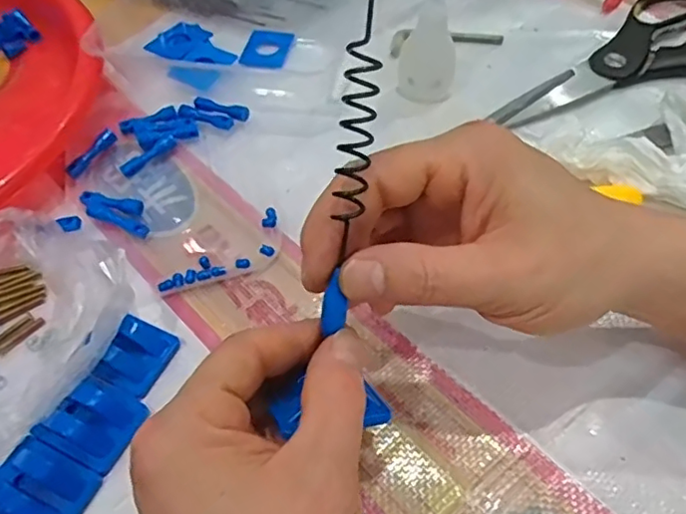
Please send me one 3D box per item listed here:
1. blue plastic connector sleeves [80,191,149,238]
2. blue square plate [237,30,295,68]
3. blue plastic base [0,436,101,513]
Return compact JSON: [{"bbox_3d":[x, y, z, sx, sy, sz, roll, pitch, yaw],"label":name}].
[{"bbox_3d":[-0.130,-0.026,0.339,0.048,0.011,0.019,18,58,14],"label":"blue plastic connector sleeves"},{"bbox_3d":[-0.054,-0.151,0.423,0.033,0.004,0.038,10,56,9],"label":"blue square plate"},{"bbox_3d":[-0.131,0.100,0.251,0.040,0.011,0.033,22,59,16],"label":"blue plastic base"}]

